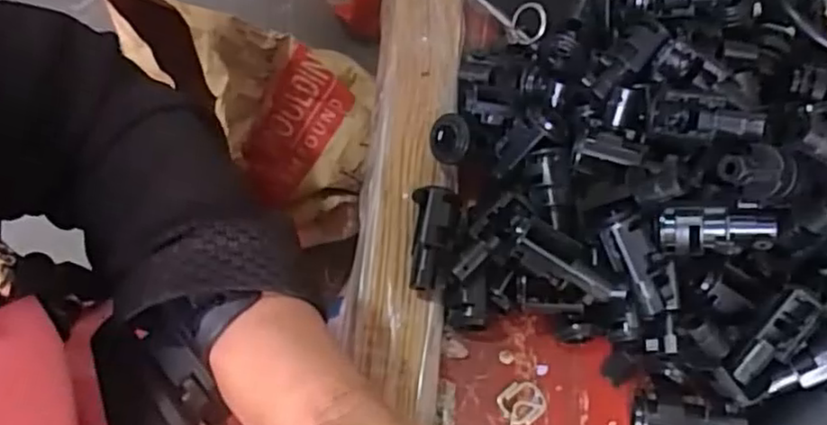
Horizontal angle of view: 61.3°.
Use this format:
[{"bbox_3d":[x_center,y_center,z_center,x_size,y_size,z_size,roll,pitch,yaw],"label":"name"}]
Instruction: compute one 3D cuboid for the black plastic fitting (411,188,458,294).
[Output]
[{"bbox_3d":[0.010,0.014,0.364,0.021,0.027,0.053,3,66,-1],"label":"black plastic fitting"}]

